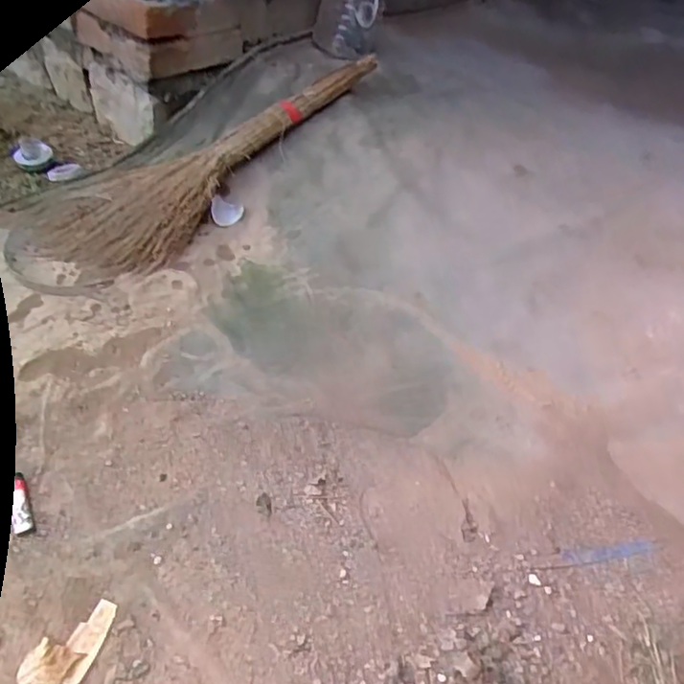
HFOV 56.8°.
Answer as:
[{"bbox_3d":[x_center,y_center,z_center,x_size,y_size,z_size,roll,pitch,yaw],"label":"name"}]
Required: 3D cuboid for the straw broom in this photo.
[{"bbox_3d":[-0.233,-0.357,1.172,0.736,0.068,0.310,-39,57,-17],"label":"straw broom"}]

